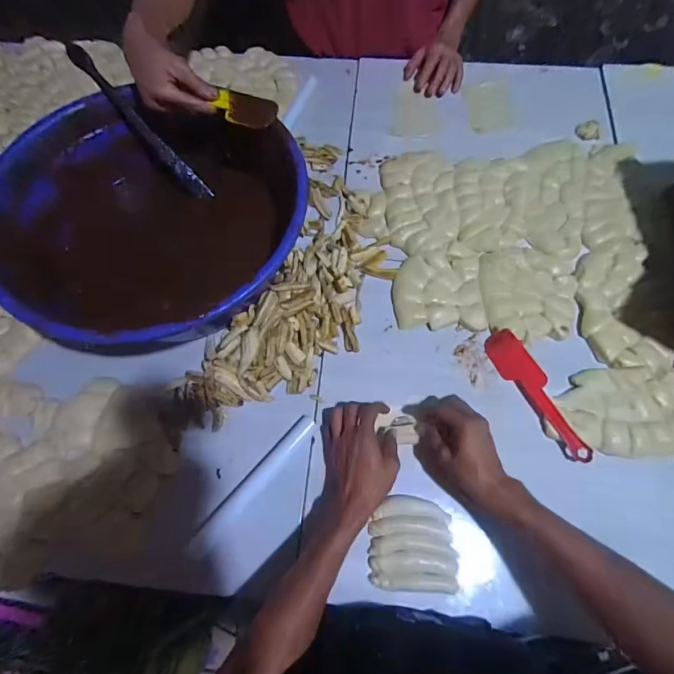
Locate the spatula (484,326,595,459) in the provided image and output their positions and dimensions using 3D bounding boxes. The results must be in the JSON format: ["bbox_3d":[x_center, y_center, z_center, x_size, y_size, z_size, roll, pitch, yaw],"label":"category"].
[{"bbox_3d":[0.280,0.079,0.537,0.048,0.009,0.200,-35,67,18],"label":"spatula"}]

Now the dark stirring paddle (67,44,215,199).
[{"bbox_3d":[-0.304,-0.326,0.600,0.031,0.037,0.264,-46,110,-14],"label":"dark stirring paddle"}]

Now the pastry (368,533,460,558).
[{"bbox_3d":[0.095,0.254,0.467,0.107,0.018,0.026,2,71,1],"label":"pastry"}]

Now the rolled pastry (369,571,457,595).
[{"bbox_3d":[0.093,0.294,0.460,0.104,0.026,0.019,4,71,2],"label":"rolled pastry"}]

